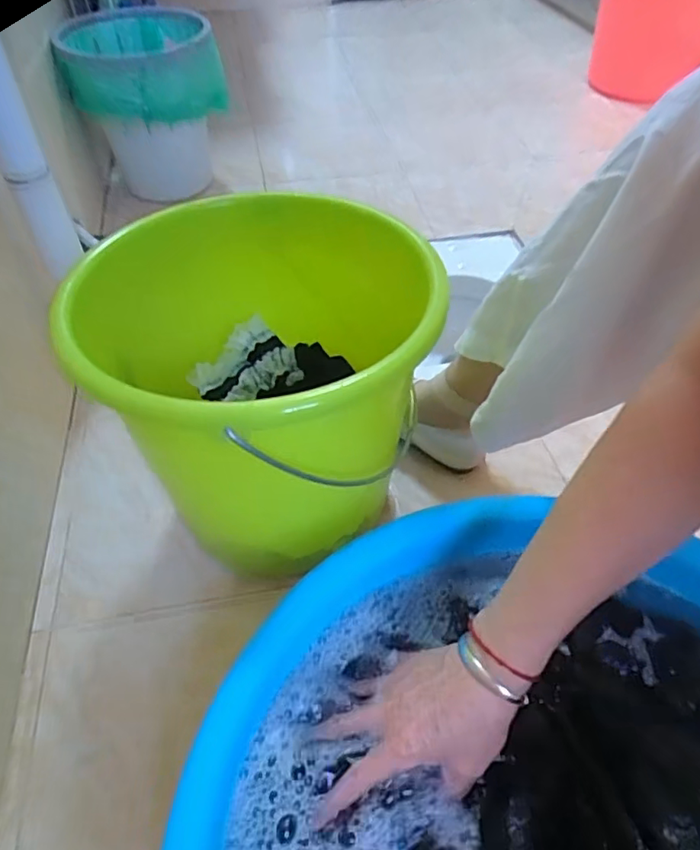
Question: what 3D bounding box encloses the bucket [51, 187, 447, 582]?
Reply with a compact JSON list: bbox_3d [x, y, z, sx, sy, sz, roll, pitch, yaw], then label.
[{"bbox_3d":[-0.092,-0.024,0.554,0.262,0.275,0.288,-1,49,1],"label":"bucket"}]

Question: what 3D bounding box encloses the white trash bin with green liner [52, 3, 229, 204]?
[{"bbox_3d":[-0.343,-0.543,1.026,0.254,0.273,0.249,-12,50,-9],"label":"white trash bin with green liner"}]

